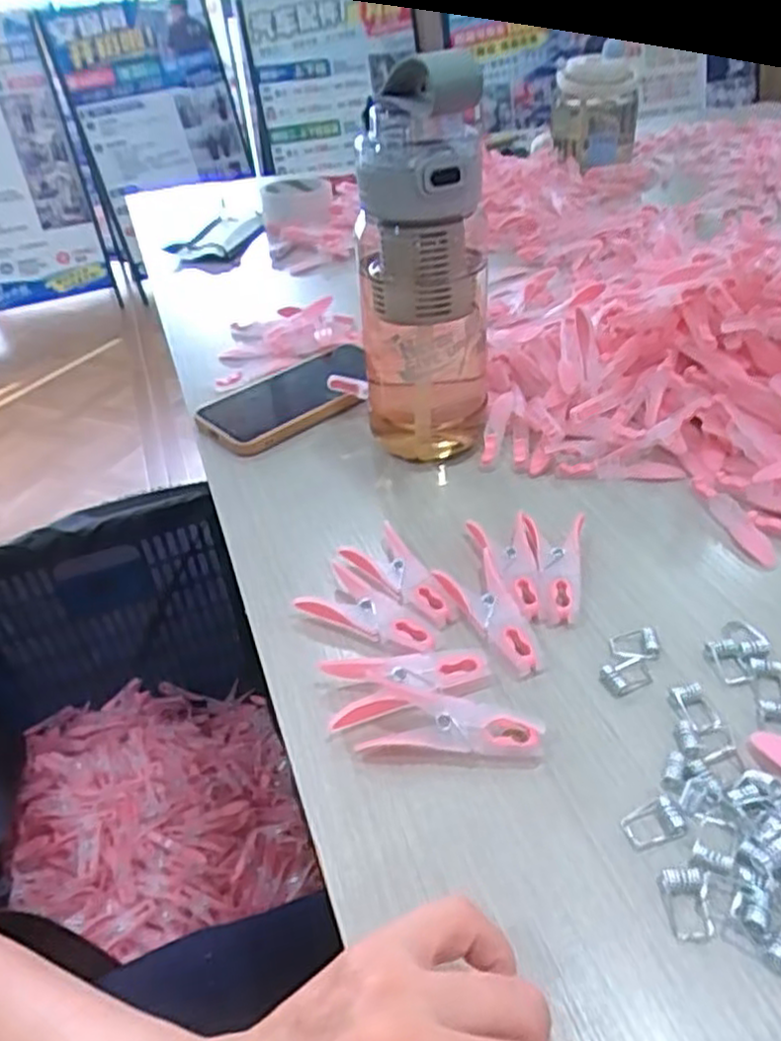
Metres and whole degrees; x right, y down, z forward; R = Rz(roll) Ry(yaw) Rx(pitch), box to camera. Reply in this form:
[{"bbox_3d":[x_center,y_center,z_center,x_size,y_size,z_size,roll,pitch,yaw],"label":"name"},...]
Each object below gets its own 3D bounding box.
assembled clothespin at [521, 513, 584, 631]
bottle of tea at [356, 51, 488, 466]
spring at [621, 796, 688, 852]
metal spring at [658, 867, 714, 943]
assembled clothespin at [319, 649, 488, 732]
[{"bbox_3d":[0.089,0.024,0.394,0.032,0.012,0.076,2,39,8],"label":"assembled clothespin"},{"bbox_3d":[0.018,-0.143,0.439,0.083,0.221,0.082,-1,38,4],"label":"bottle of tea"},{"bbox_3d":[0.103,0.118,0.283,0.023,0.004,0.016,-13,39,-11],"label":"spring"},{"bbox_3d":[0.107,0.137,0.260,0.016,0.004,0.024,-4,38,1],"label":"metal spring"},{"bbox_3d":[0.008,0.075,0.342,0.076,0.015,0.031,-9,39,-7],"label":"assembled clothespin"}]

